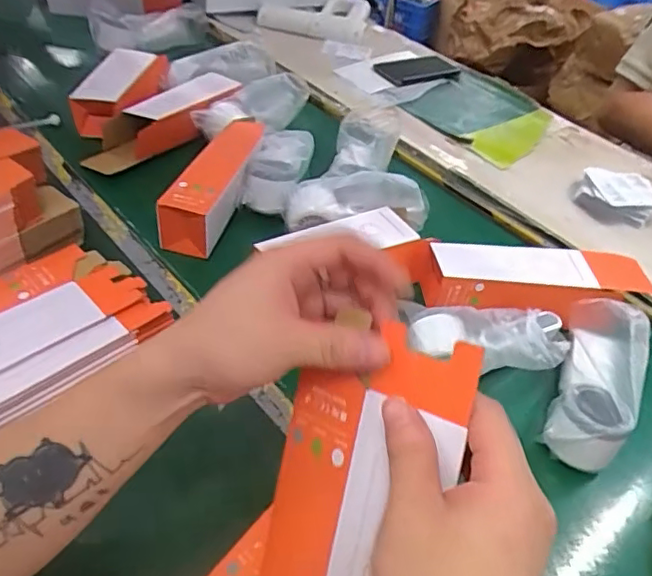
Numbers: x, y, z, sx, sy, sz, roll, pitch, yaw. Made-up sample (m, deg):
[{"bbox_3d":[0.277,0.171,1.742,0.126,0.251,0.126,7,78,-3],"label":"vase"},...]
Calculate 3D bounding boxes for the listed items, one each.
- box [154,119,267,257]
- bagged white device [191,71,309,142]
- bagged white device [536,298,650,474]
[{"bbox_3d":[-0.129,-0.120,0.697,0.059,0.075,0.192,14,43,6],"label":"box"},{"bbox_3d":[-0.091,-0.248,0.810,0.063,0.044,0.192,30,47,22],"label":"bagged white device"},{"bbox_3d":[0.250,0.081,0.536,0.069,0.074,0.171,24,45,17],"label":"bagged white device"}]

